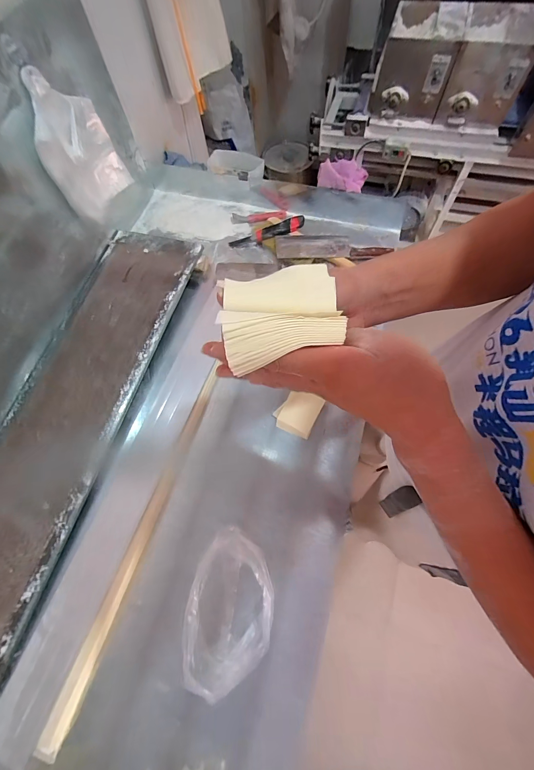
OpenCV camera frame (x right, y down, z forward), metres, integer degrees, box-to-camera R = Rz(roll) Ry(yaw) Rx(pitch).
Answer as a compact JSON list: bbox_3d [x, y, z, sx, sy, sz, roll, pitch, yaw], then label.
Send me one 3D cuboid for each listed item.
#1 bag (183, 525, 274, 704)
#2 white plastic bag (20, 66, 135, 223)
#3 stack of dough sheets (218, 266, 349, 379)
[{"bbox_3d":[-0.062,0.386,0.510,0.134,0.077,0.239,8,69,7],"label":"bag"},{"bbox_3d":[-0.418,-0.525,0.663,0.062,0.243,0.194,6,69,6],"label":"white plastic bag"},{"bbox_3d":[0.011,-0.062,0.234,0.090,0.029,0.093,-6,67,0],"label":"stack of dough sheets"}]

